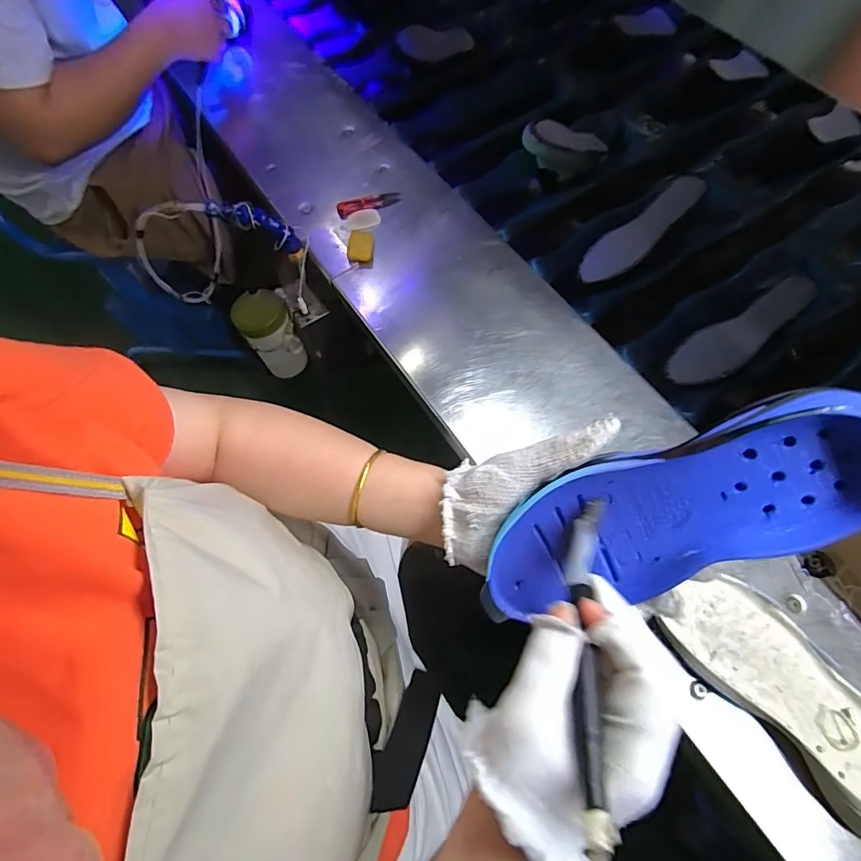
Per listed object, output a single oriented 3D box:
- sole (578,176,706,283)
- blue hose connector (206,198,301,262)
[{"bbox_3d":[0.304,-0.288,0.683,0.195,0.013,0.060,-40,69,13],"label":"sole"},{"bbox_3d":[-0.225,-0.268,0.628,0.133,0.041,0.018,17,53,-44],"label":"blue hose connector"}]

